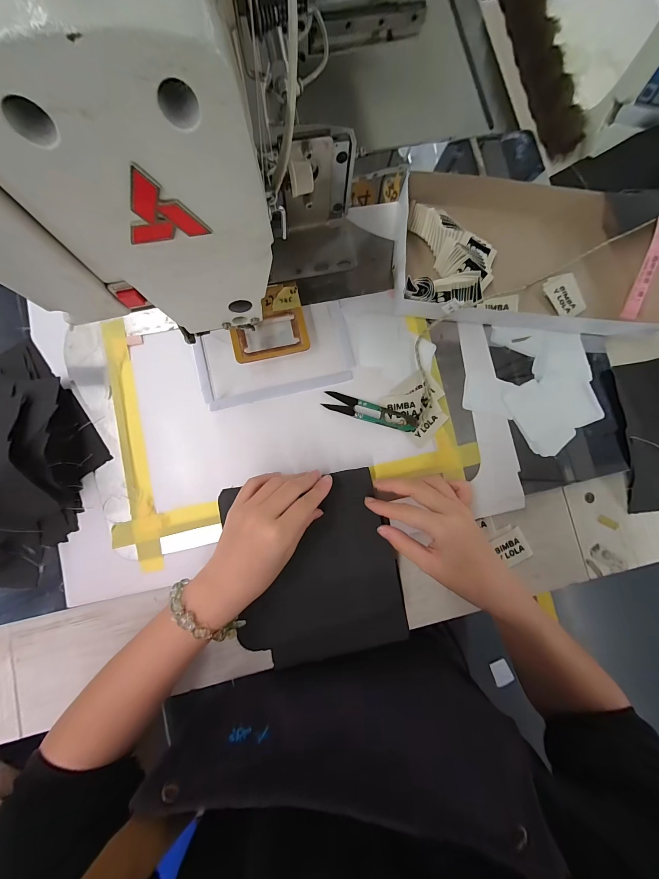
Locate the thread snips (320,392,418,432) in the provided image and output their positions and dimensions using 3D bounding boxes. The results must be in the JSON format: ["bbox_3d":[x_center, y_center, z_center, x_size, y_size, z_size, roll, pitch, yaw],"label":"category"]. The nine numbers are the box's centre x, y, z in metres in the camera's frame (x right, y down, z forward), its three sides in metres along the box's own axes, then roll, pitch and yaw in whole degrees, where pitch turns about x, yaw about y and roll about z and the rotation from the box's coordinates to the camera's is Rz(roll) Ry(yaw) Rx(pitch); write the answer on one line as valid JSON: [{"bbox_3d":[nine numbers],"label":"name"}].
[{"bbox_3d":[0.046,-0.031,0.337,0.105,0.006,0.021,18,82,-1],"label":"thread snips"}]

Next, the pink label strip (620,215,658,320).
[{"bbox_3d":[0.381,-0.207,0.362,0.016,0.007,0.117,16,107,22],"label":"pink label strip"}]

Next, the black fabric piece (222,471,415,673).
[{"bbox_3d":[-0.013,0.144,0.337,0.176,0.011,0.201,-8,91,-4],"label":"black fabric piece"}]

